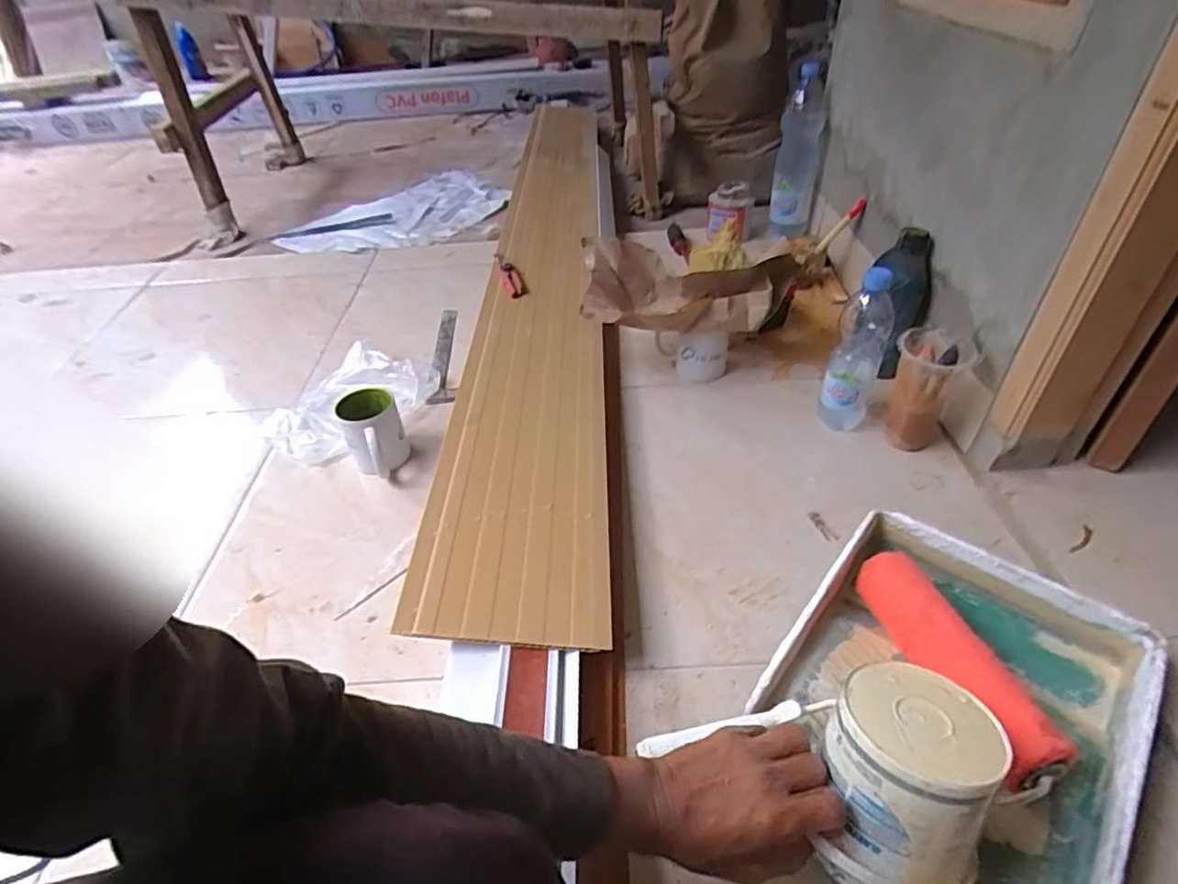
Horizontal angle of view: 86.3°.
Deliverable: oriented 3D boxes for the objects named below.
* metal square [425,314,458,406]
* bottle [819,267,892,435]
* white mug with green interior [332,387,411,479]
[{"bbox_3d":[-0.256,-0.161,1.121,0.046,0.012,0.299,-8,40,-4],"label":"metal square"},{"bbox_3d":[0.366,-0.122,0.858,0.066,0.222,0.072,16,44,22],"label":"bottle"},{"bbox_3d":[-0.298,-0.012,0.878,0.078,0.095,0.094,-21,43,-19],"label":"white mug with green interior"}]

